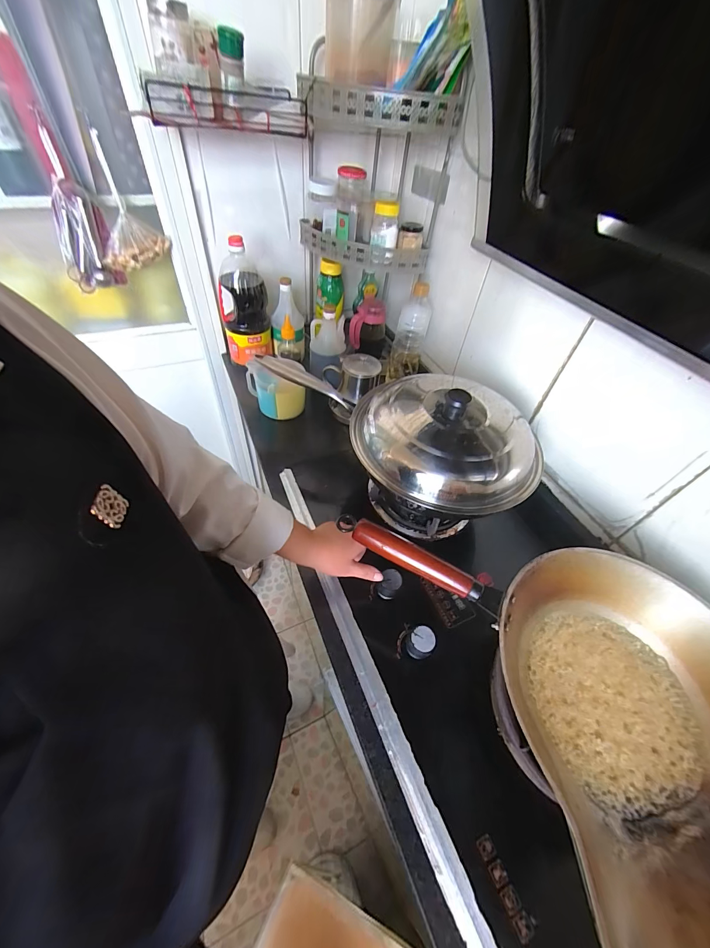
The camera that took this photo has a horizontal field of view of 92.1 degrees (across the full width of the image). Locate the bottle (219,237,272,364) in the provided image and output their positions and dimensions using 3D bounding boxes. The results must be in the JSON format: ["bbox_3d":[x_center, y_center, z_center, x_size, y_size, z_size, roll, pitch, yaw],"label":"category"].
[{"bbox_3d":[-0.269,-0.410,0.828,0.112,0.248,0.112,-12,52,-16],"label":"bottle"}]

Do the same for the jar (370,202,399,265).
[{"bbox_3d":[0.062,-0.514,0.730,0.055,0.105,0.054,3,49,-3],"label":"jar"}]

